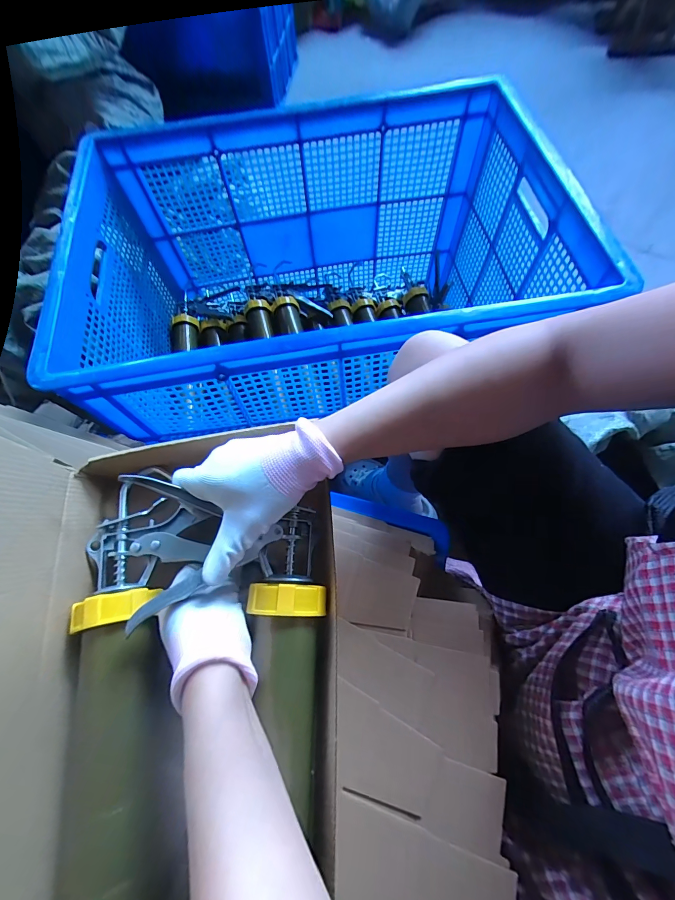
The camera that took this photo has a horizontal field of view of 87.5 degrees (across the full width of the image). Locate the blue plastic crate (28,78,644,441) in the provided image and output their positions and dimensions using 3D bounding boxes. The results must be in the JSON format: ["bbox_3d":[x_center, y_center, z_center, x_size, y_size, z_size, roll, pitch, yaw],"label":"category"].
[{"bbox_3d":[-0.031,-0.324,0.716,0.747,0.379,0.578,-9,67,-1],"label":"blue plastic crate"}]

